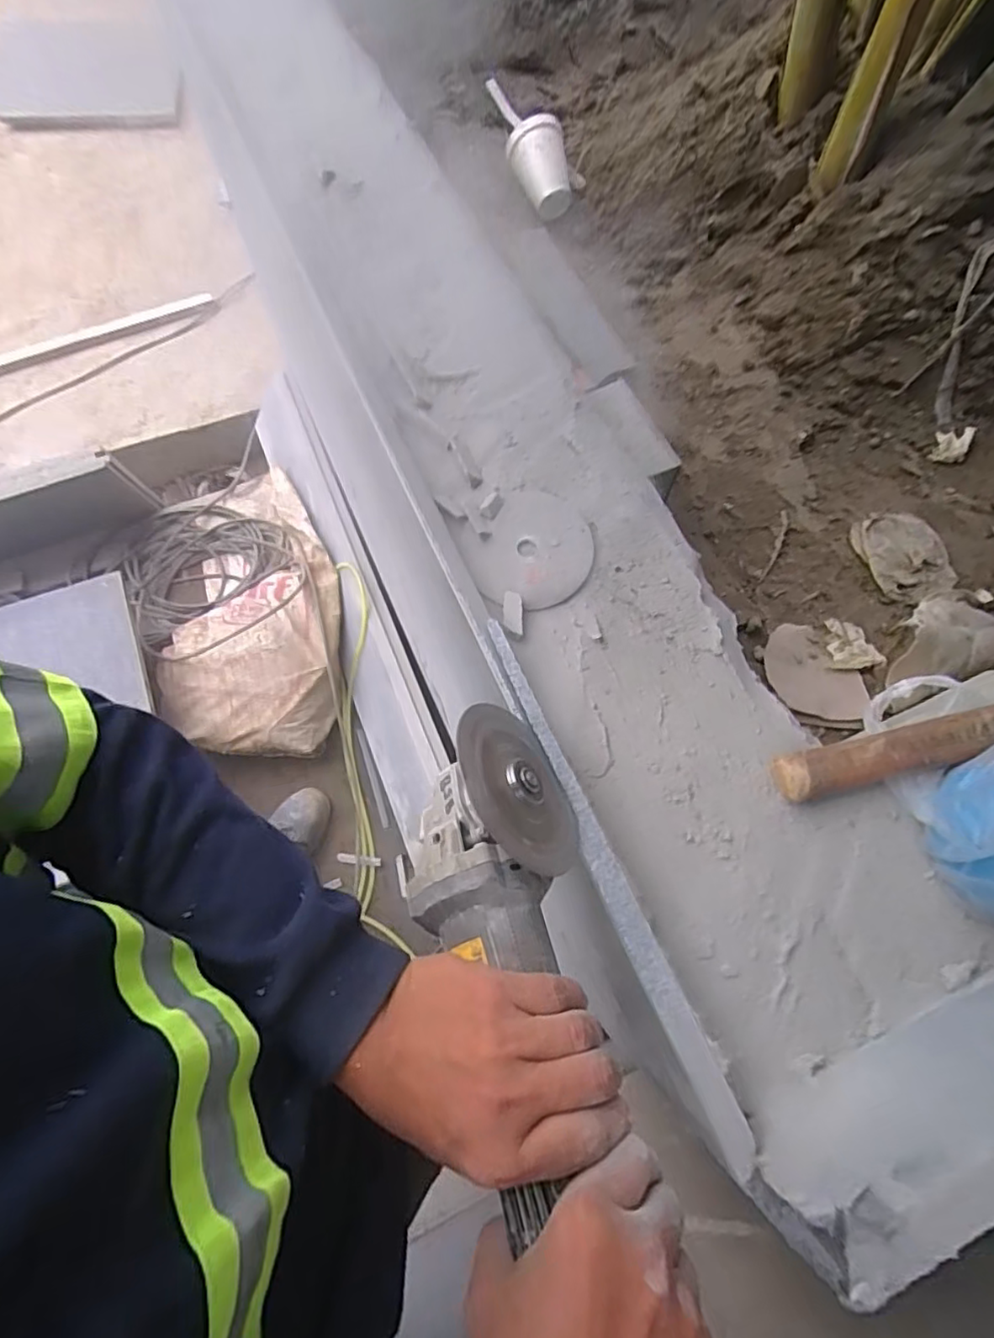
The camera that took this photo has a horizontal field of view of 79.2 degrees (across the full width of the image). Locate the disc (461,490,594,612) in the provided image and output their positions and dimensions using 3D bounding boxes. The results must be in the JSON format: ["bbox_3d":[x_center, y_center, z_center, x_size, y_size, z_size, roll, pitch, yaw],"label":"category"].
[{"bbox_3d":[0.027,-0.096,0.484,0.105,0.004,0.095,-39,75,-15],"label":"disc"}]

